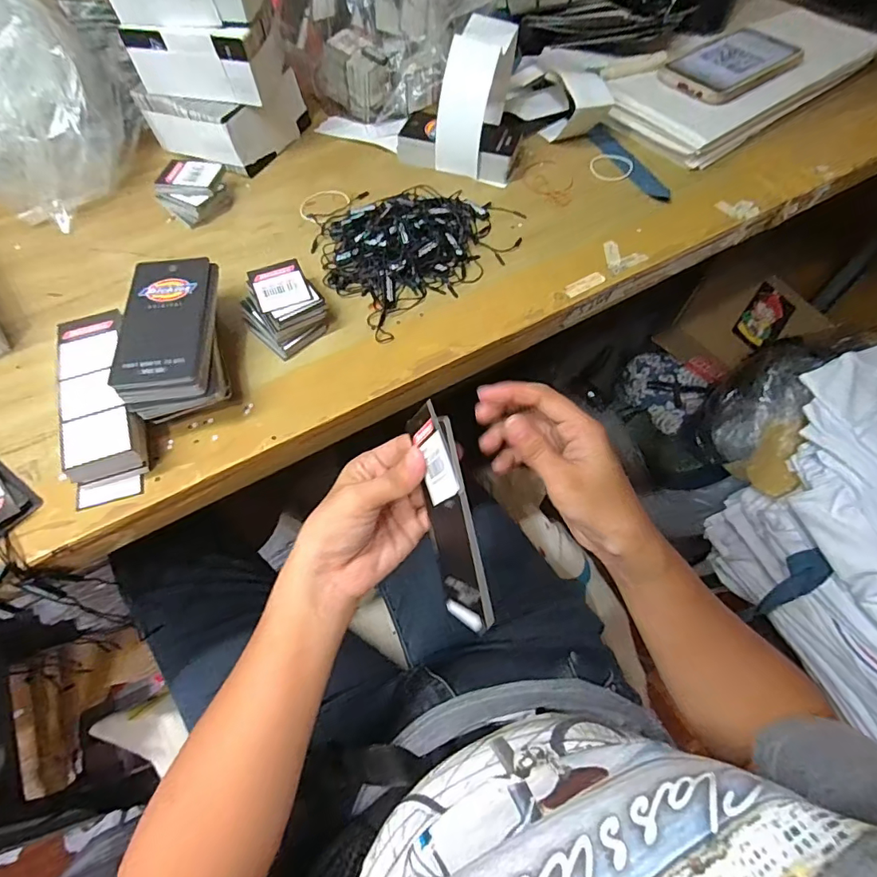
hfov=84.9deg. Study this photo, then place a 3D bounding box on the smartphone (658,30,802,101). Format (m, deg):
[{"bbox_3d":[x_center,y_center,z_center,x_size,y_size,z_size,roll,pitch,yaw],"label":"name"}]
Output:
[{"bbox_3d":[0.300,-0.387,0.497,0.161,0.012,0.079,-37,67,-19],"label":"smartphone"}]

